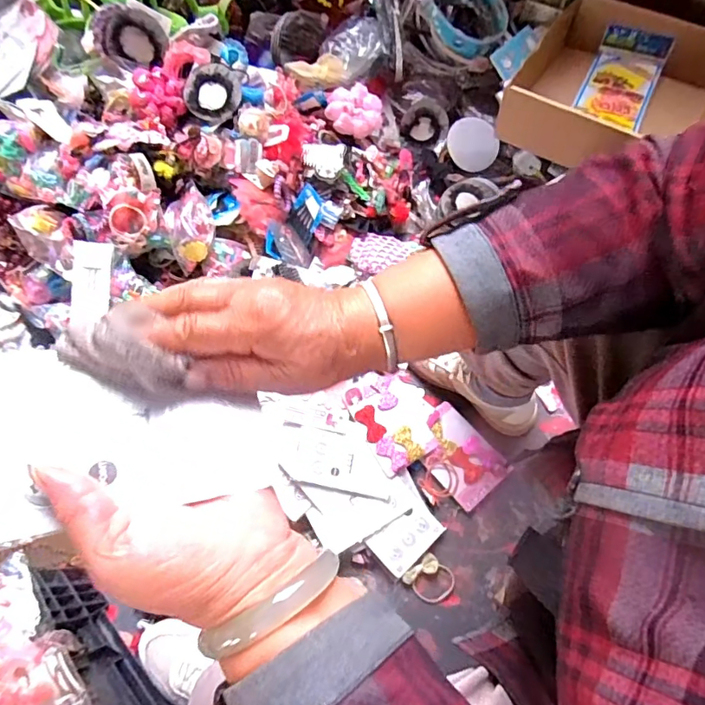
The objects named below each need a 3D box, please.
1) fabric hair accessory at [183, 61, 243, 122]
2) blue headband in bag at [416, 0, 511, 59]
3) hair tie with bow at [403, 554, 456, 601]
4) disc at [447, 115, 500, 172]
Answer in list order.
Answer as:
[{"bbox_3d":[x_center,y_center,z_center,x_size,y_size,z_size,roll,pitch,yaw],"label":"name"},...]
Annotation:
[{"bbox_3d":[-0.232,-0.430,0.835,0.091,0.033,0.102,-5,70,-2],"label":"fabric hair accessory"},{"bbox_3d":[0.194,-0.594,0.877,0.166,0.056,0.144,11,70,4],"label":"blue headband in bag"},{"bbox_3d":[0.108,0.315,0.699,0.068,0.009,0.054,43,73,-2],"label":"hair tie with bow"},{"bbox_3d":[0.208,-0.360,0.869,0.089,0.008,0.086,-3,102,-13],"label":"disc"}]

